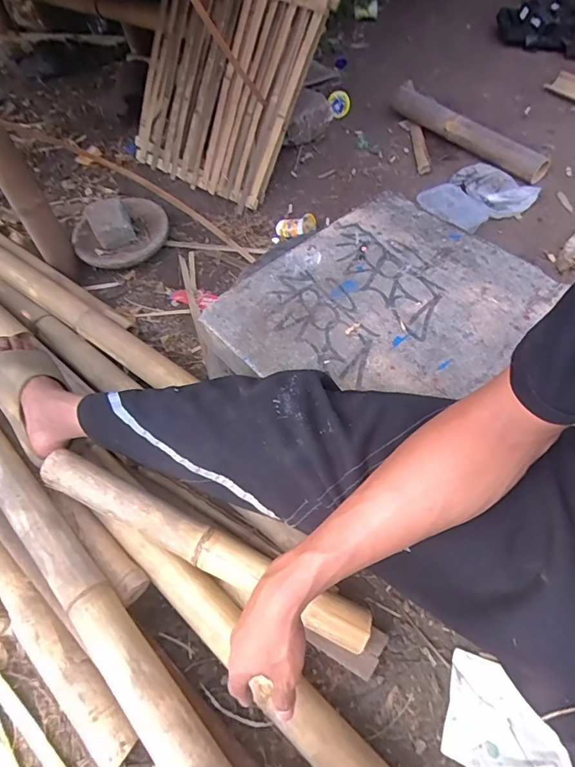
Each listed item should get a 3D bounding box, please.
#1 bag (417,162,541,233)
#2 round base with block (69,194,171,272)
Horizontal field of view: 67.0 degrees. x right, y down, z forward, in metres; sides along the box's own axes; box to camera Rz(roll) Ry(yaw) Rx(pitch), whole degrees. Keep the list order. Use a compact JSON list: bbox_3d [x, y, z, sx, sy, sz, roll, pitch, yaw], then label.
[{"bbox_3d":[0.505,-0.504,1.181,0.296,0.040,0.218,-25,55,-12],"label":"bag"},{"bbox_3d":[-0.443,-0.406,1.153,0.240,0.116,0.235,-3,54,4],"label":"round base with block"}]

